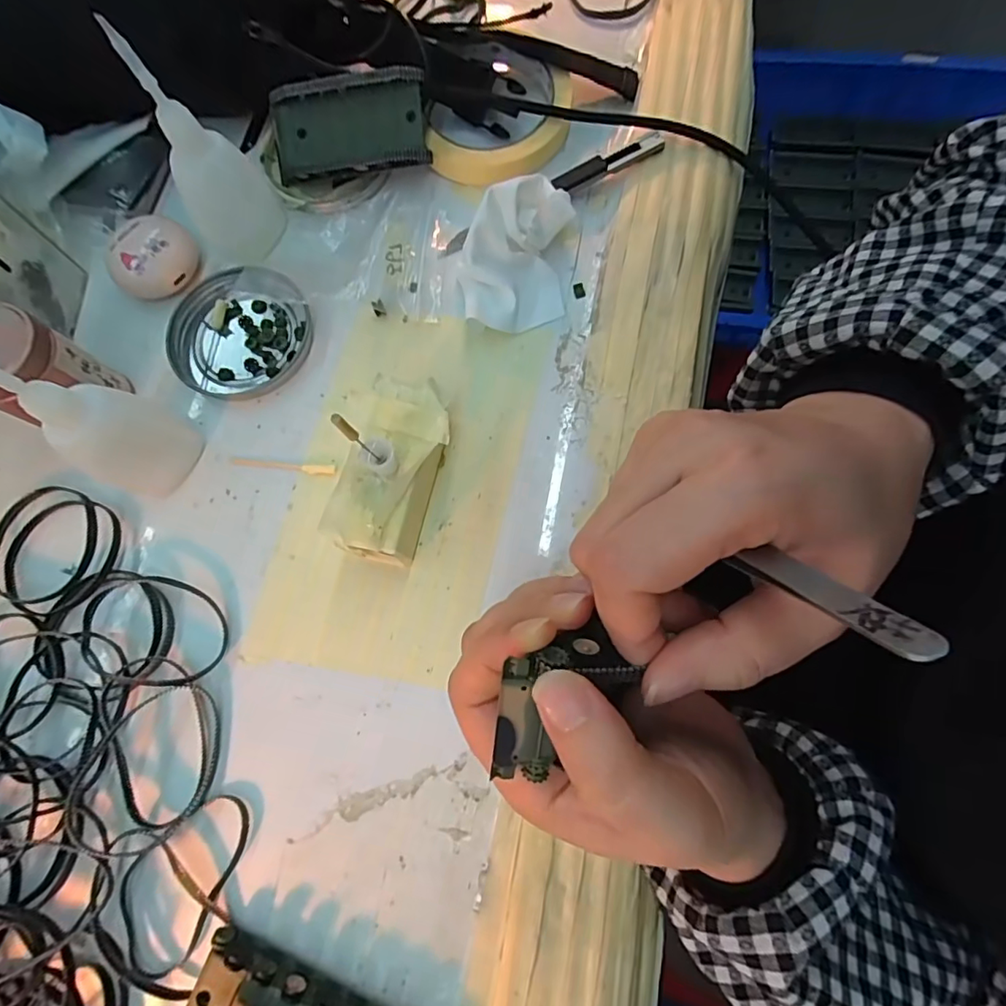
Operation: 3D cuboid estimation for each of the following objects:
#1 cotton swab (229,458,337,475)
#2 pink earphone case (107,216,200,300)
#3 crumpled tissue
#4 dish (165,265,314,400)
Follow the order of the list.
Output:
[{"bbox_3d":[-0.116,-0.019,0.280,0.059,0.004,0.006,5,75,6],"label":"cotton swab"},{"bbox_3d":[-0.200,-0.140,0.304,0.041,0.017,0.047,17,77,9],"label":"pink earphone case"},{"bbox_3d":[0.006,-0.134,0.284,0.055,0.034,0.077,5,75,6],"label":"crumpled tissue"},{"bbox_3d":[-0.146,-0.096,0.300,0.077,0.011,0.075,-1,75,4],"label":"dish"}]

